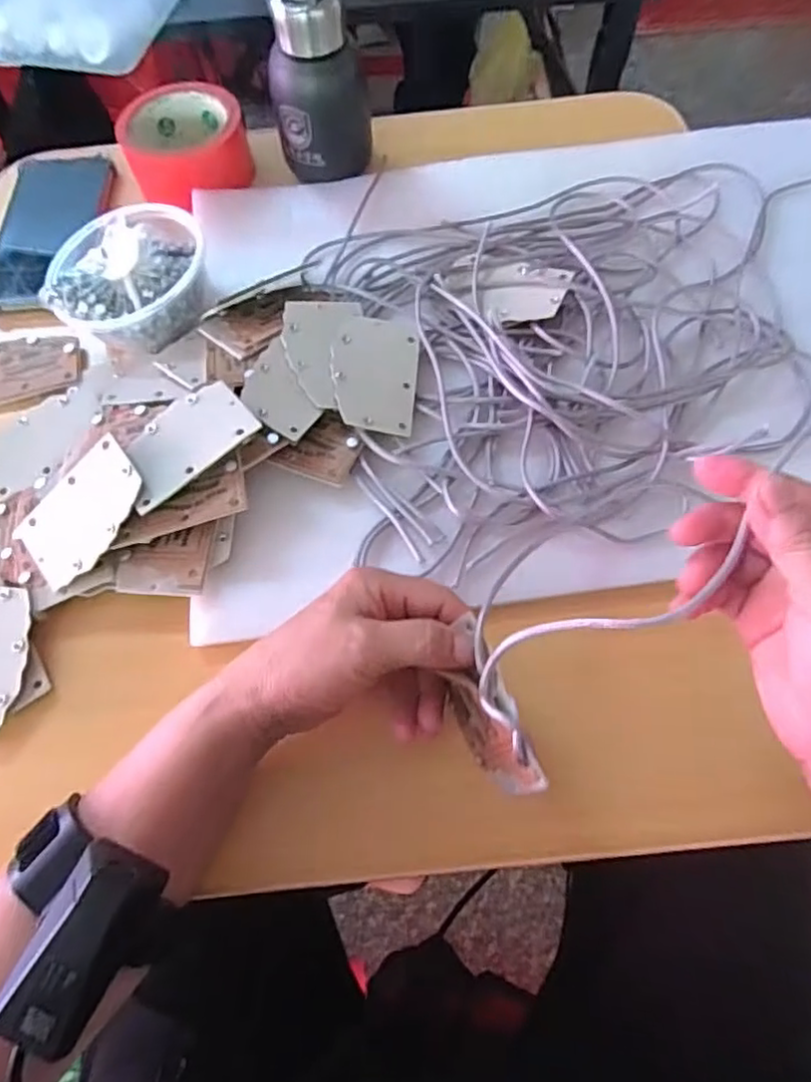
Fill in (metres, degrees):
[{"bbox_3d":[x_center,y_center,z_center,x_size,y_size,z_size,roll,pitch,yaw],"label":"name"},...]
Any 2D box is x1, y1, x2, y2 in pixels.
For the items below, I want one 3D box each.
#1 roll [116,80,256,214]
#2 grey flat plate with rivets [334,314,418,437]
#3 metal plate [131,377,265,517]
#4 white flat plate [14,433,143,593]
[{"bbox_3d":[-0.182,-0.324,0.534,0.097,0.045,0.097,-1,66,2],"label":"roll"},{"bbox_3d":[-0.020,-0.110,0.423,0.055,0.005,0.084,7,67,-6],"label":"grey flat plate with rivets"},{"bbox_3d":[-0.132,-0.060,0.387,0.082,0.006,0.053,-37,65,-12],"label":"metal plate"},{"bbox_3d":[-0.189,-0.016,0.382,0.084,0.005,0.052,-46,72,10],"label":"white flat plate"}]

